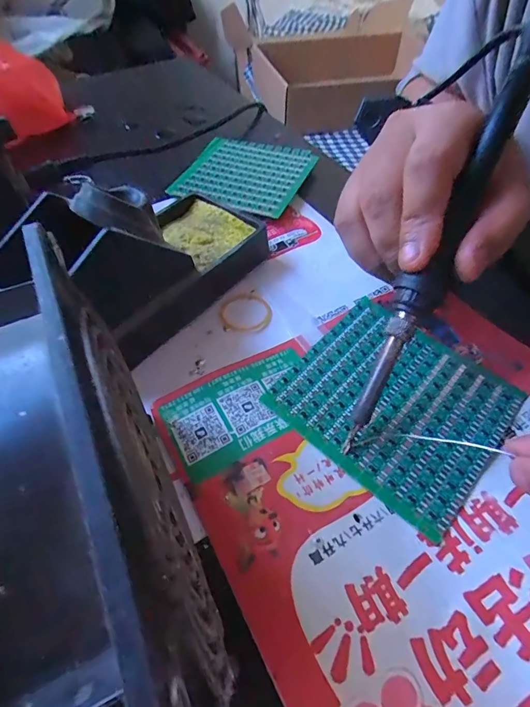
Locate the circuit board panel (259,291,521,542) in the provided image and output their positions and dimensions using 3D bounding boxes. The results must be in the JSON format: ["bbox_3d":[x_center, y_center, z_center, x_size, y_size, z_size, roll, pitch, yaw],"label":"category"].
[{"bbox_3d":[0.065,0.023,0.203,0.100,0.005,0.094,37,61,24],"label":"circuit board panel"}]

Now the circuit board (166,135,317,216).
[{"bbox_3d":[-0.017,-0.153,0.335,0.100,0.004,0.104,17,55,14],"label":"circuit board"}]

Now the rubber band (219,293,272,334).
[{"bbox_3d":[-0.012,-0.026,0.248,0.031,0.004,0.034,0,53,0],"label":"rubber band"}]

